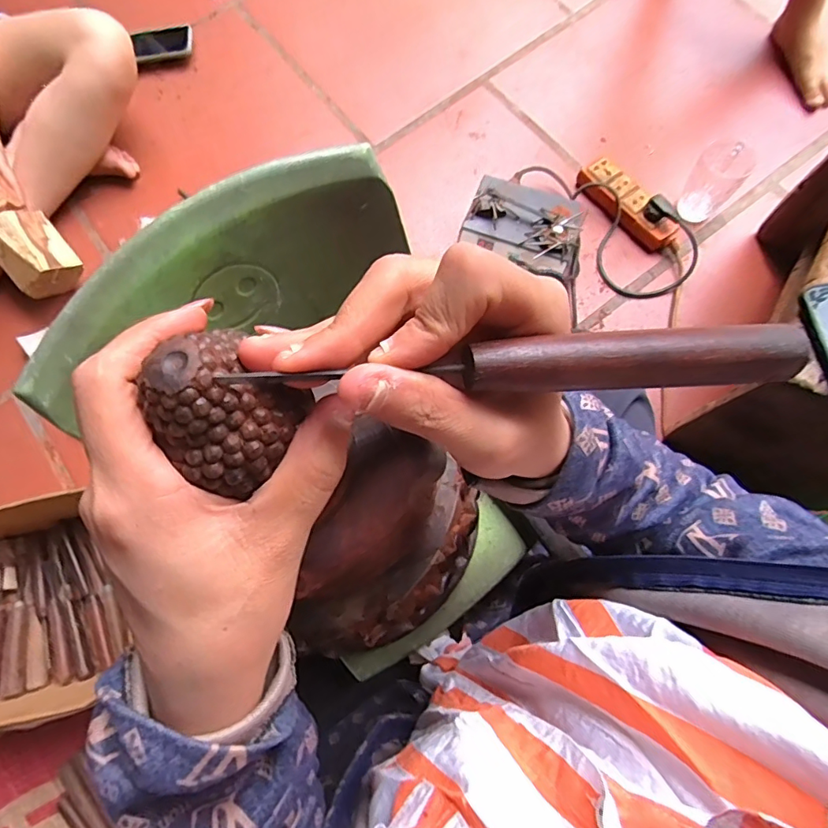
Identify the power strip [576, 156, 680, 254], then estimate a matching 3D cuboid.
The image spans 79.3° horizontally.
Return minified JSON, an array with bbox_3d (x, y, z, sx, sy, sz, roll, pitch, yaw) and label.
[{"bbox_3d":[0.352,-0.349,0.835,0.051,0.047,0.192,-34,76,-7],"label":"power strip"}]

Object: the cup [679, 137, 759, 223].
[{"bbox_3d":[0.483,-0.377,0.811,0.075,0.118,0.071,43,81,13],"label":"cup"}]

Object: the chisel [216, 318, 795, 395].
[{"bbox_3d":[0.038,-0.016,0.156,0.181,0.012,0.020,-4,76,-8],"label":"chisel"}]

